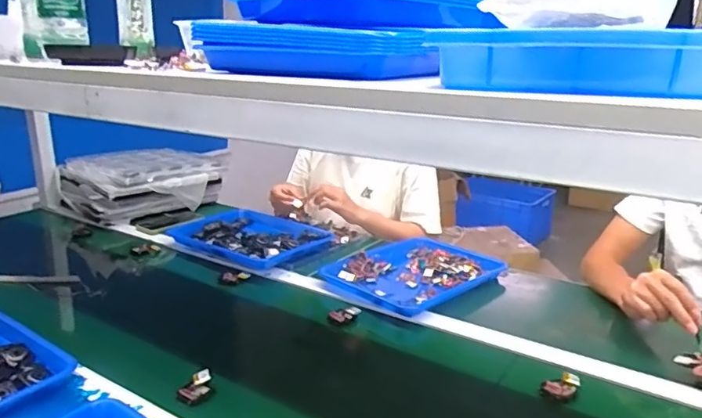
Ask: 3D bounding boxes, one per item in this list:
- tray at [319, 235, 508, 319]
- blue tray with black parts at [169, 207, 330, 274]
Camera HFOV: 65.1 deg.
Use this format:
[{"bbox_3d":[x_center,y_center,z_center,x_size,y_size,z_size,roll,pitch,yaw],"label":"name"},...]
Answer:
[{"bbox_3d":[0.120,0.121,1.115,0.308,0.034,0.262,-15,23,-42],"label":"tray"},{"bbox_3d":[-0.223,0.061,1.298,0.346,0.049,0.282,15,22,39],"label":"blue tray with black parts"}]

